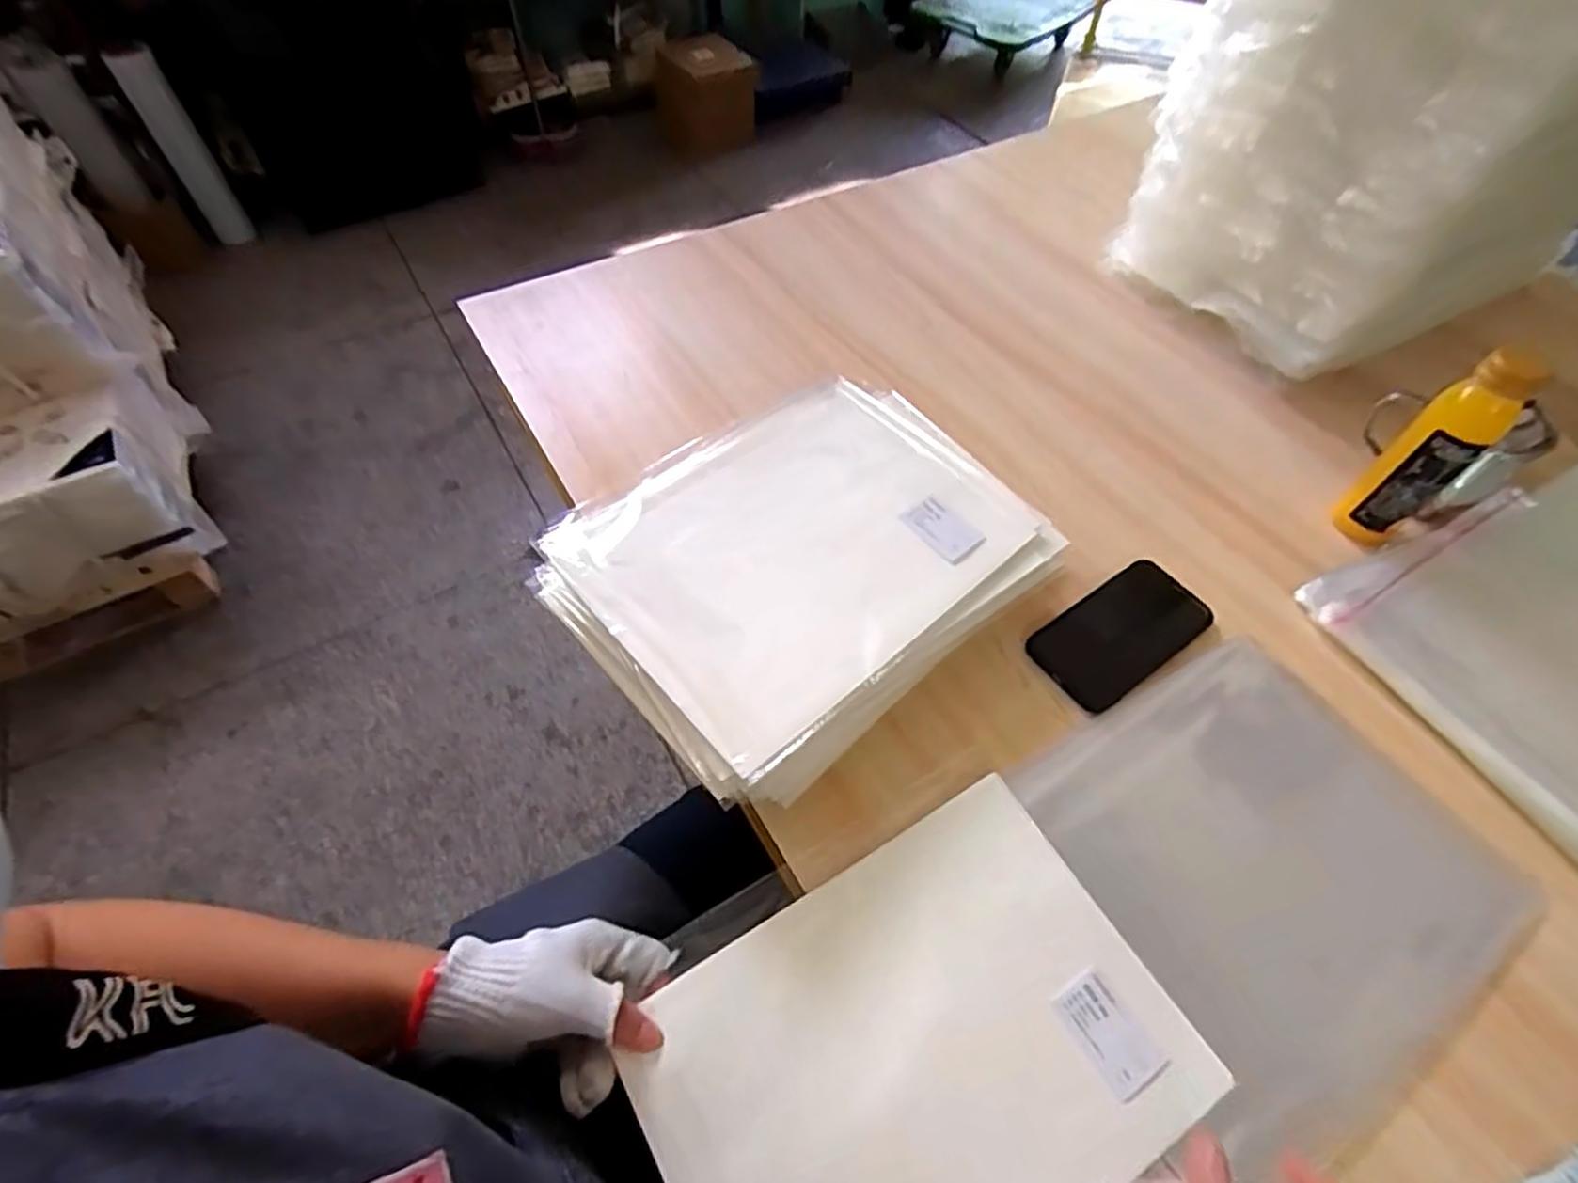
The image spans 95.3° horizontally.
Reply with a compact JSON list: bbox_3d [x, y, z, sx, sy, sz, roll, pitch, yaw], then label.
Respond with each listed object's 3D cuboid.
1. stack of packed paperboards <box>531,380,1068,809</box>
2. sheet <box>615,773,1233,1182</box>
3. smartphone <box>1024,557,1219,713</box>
[{"bbox_3d":[0.010,-0.019,0.578,0.353,0.090,0.267,-33,62,-23],"label":"stack of packed paperboards"},{"bbox_3d":[0.075,0.271,0.418,0.291,0.010,0.212,-26,62,-19],"label":"sheet"},{"bbox_3d":[0.279,0.033,0.600,0.156,0.013,0.078,-30,61,-20],"label":"smartphone"}]

